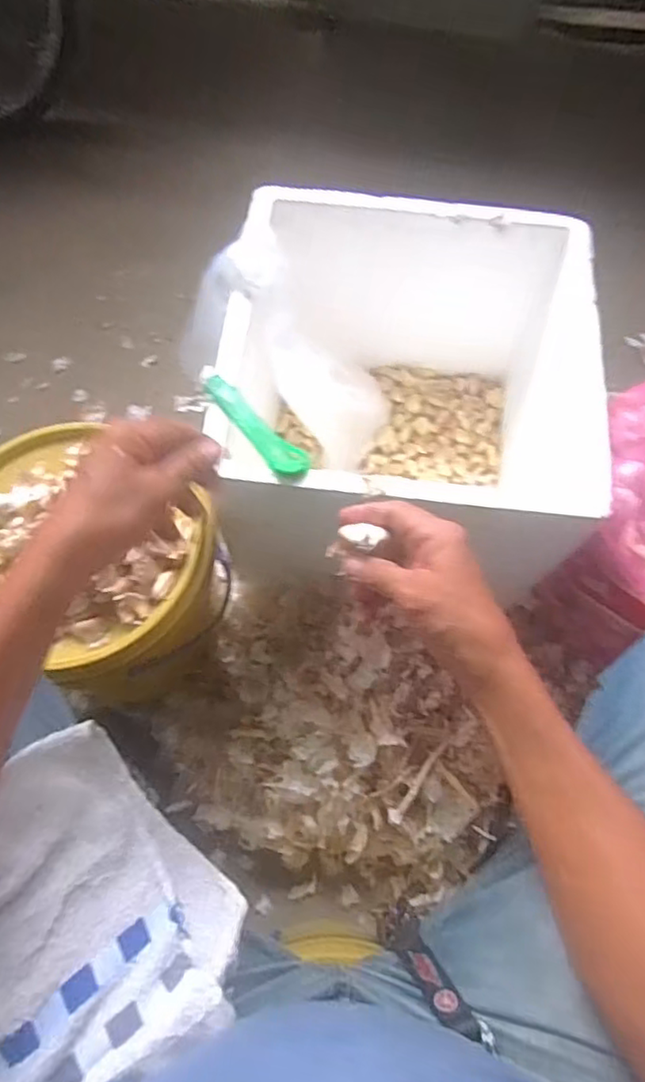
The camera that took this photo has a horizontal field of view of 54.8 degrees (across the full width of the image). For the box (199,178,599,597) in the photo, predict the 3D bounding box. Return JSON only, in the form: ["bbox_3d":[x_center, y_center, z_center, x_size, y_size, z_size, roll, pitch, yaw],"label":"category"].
[{"bbox_3d":[0.096,-0.159,0.798,0.393,0.327,0.382,4,68,1],"label":"box"}]

